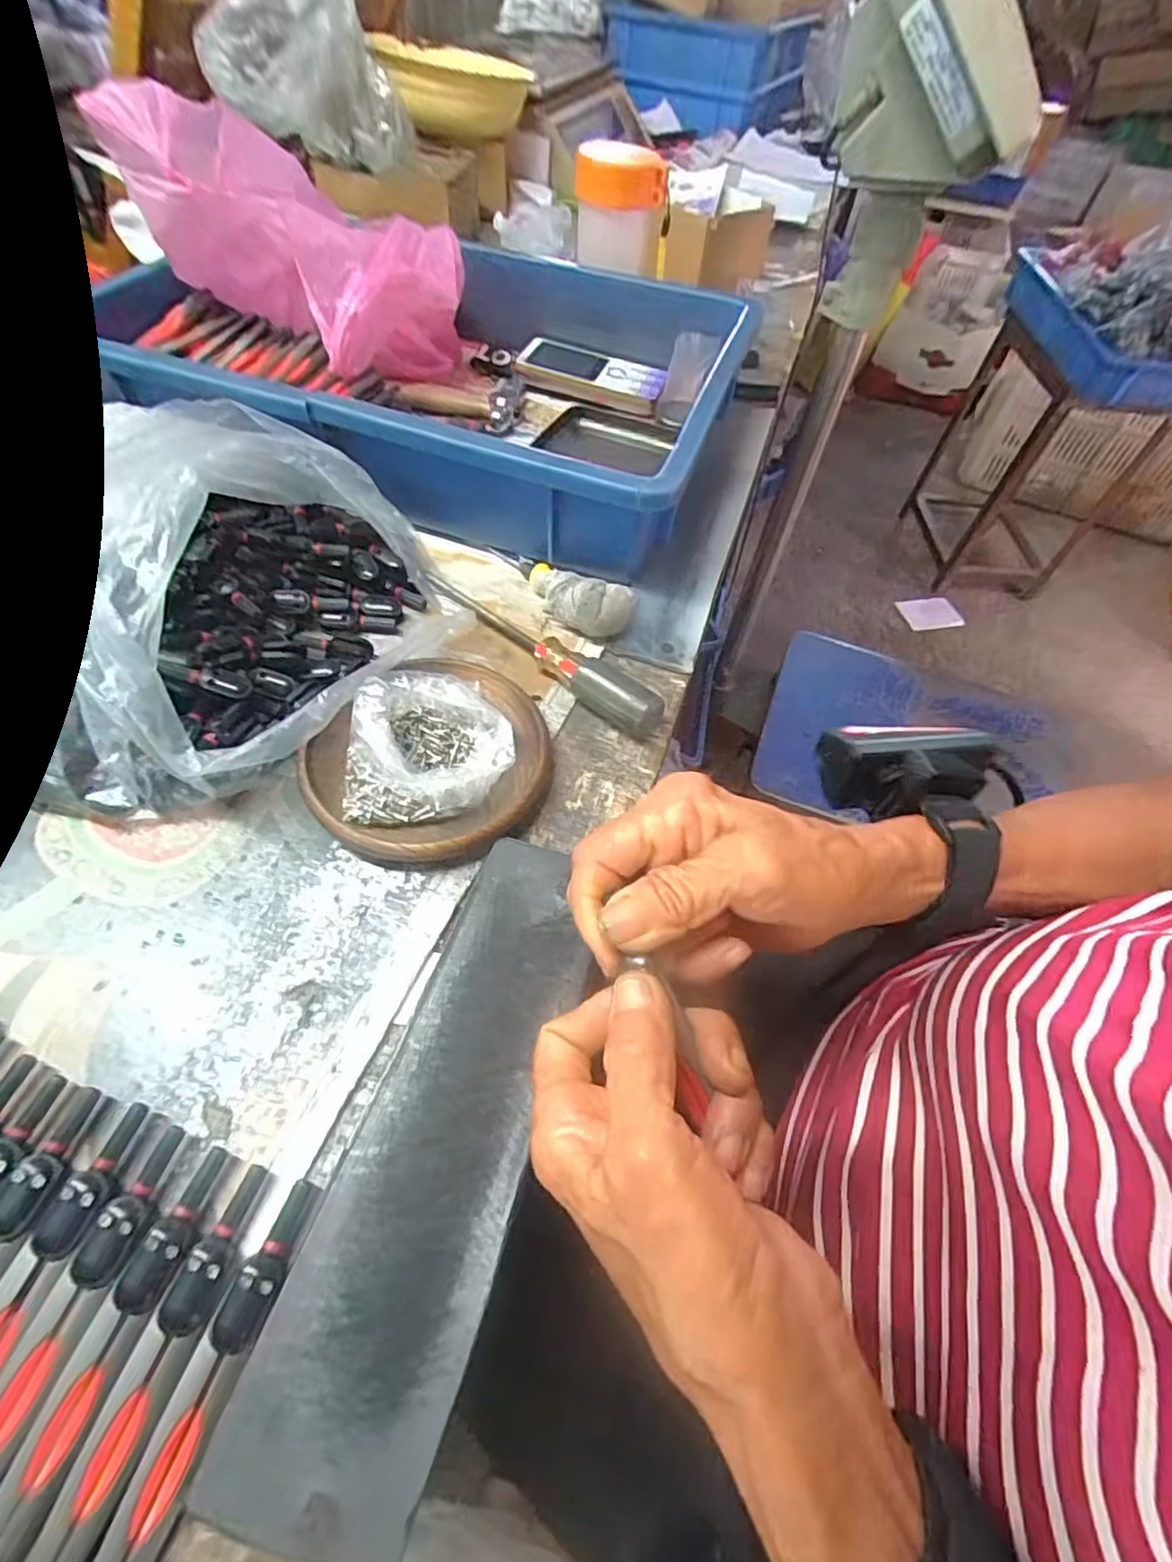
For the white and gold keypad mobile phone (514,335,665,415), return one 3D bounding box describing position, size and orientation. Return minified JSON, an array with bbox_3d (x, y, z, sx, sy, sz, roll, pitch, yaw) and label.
[{"bbox_3d":[0.003,-0.332,0.521,0.125,0.018,0.058,16,56,6],"label":"white and gold keypad mobile phone"}]

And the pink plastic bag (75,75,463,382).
[{"bbox_3d":[-0.166,-0.358,0.436,0.174,0.143,0.176,23,57,11],"label":"pink plastic bag"}]

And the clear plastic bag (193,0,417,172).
[{"bbox_3d":[-0.270,-0.677,0.606,0.176,0.113,0.128,-16,59,-15],"label":"clear plastic bag"}]

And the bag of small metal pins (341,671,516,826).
[{"bbox_3d":[-0.073,-0.018,0.301,0.076,0.039,0.078,-2,56,-6],"label":"bag of small metal pins"}]

